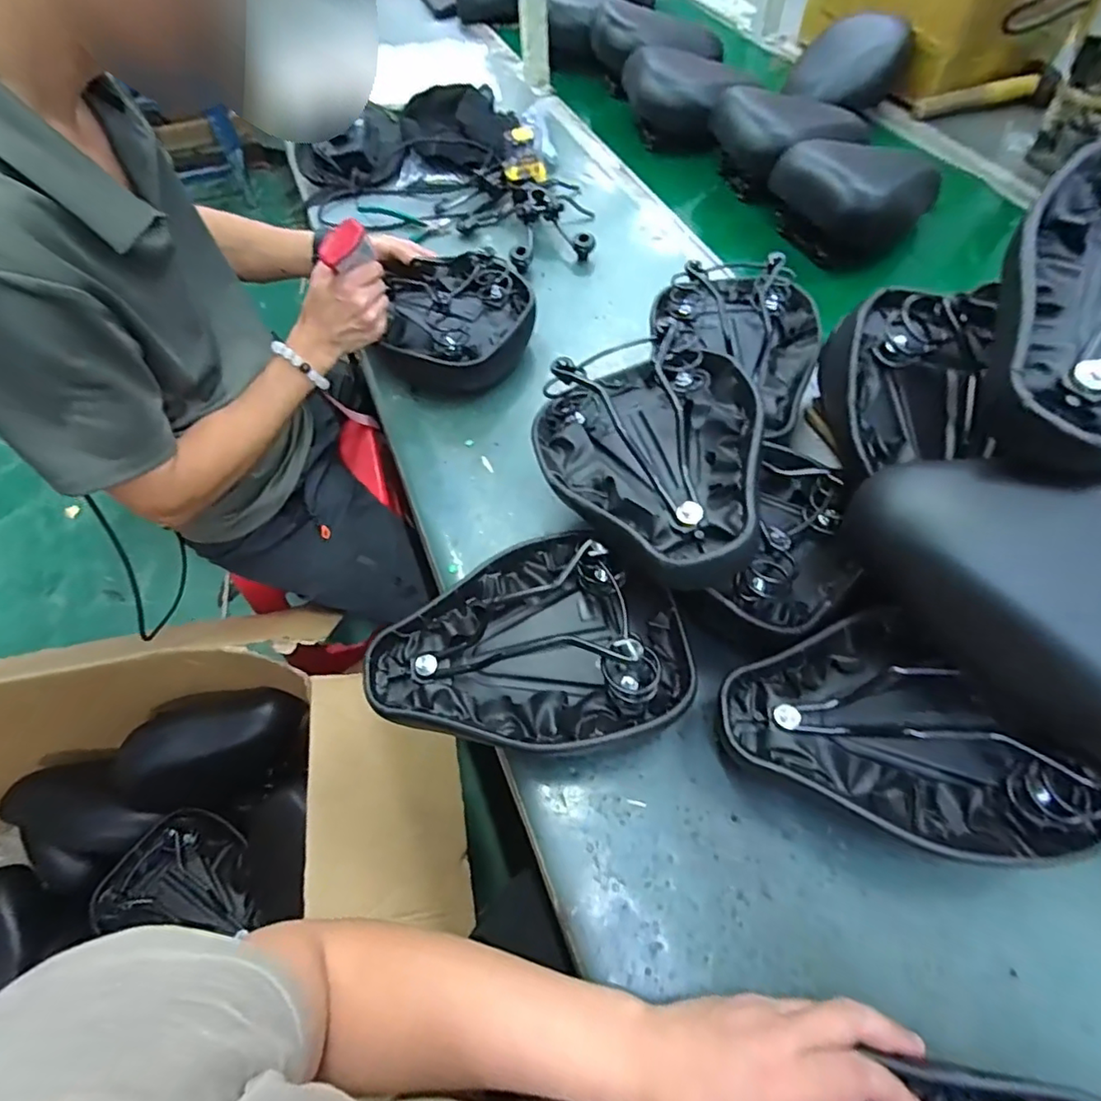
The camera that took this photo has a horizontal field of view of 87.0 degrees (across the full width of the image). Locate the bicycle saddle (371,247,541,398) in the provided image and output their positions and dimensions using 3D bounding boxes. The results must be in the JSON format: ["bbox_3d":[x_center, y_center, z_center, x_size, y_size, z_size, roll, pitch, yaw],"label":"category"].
[{"bbox_3d":[-0.125,-0.295,0.734,0.178,0.110,0.139,26,62,17],"label":"bicycle saddle"}]

